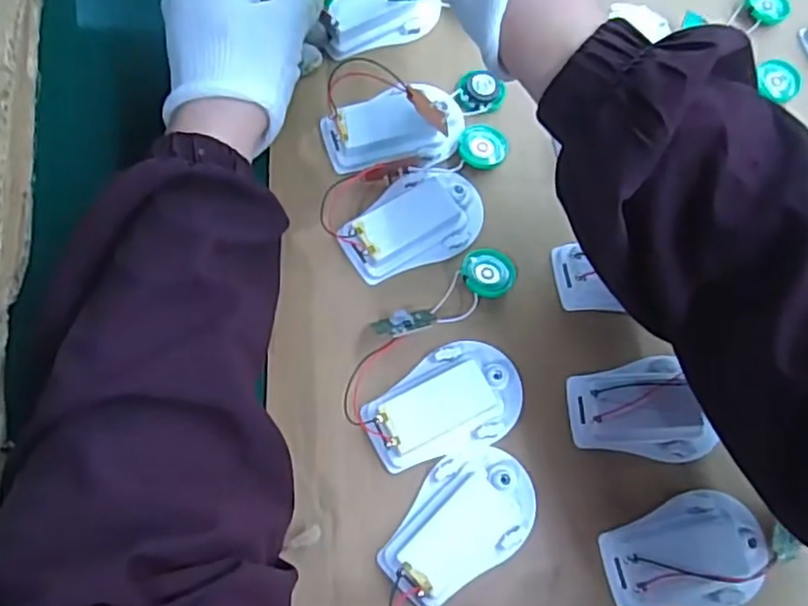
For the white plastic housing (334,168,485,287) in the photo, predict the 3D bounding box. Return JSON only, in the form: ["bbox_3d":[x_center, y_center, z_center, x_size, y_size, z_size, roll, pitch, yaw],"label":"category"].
[{"bbox_3d":[0.006,-0.046,0.358,0.080,0.017,0.049,-22,73,-9],"label":"white plastic housing"}]

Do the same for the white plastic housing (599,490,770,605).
[{"bbox_3d":[0.136,0.120,0.313,0.076,0.019,0.051,-11,71,-5],"label":"white plastic housing"}]

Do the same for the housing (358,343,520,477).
[{"bbox_3d":[0.021,0.050,0.328,0.080,0.017,0.053,-24,73,-10],"label":"housing"}]

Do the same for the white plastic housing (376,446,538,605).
[{"bbox_3d":[0.027,0.104,0.312,0.081,0.017,0.053,-38,76,-13],"label":"white plastic housing"}]

